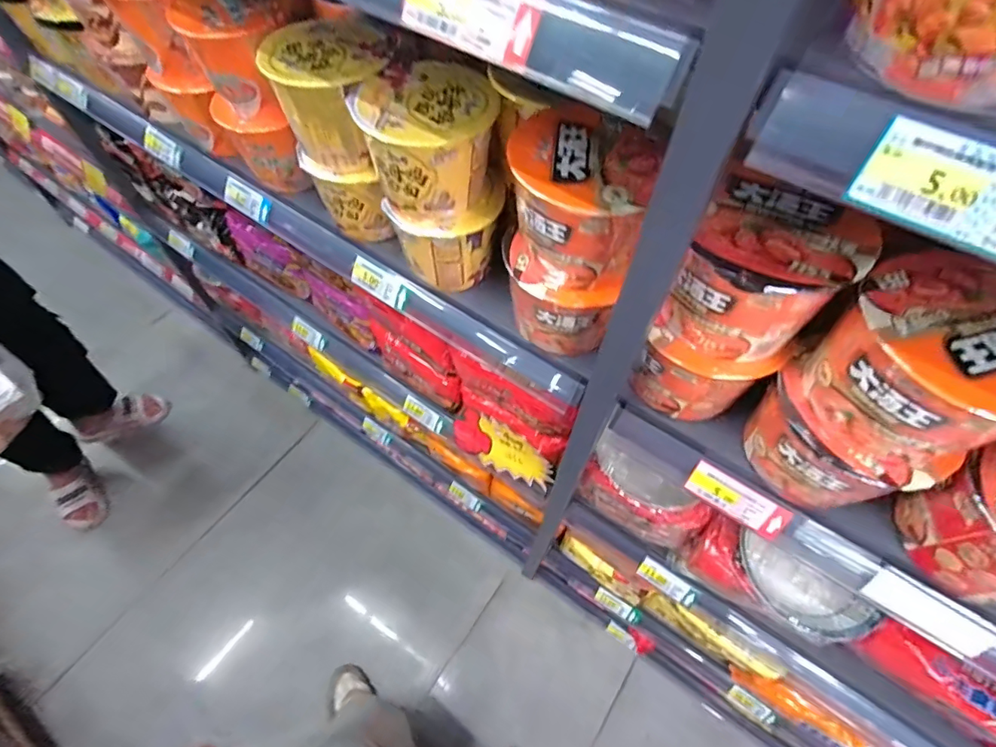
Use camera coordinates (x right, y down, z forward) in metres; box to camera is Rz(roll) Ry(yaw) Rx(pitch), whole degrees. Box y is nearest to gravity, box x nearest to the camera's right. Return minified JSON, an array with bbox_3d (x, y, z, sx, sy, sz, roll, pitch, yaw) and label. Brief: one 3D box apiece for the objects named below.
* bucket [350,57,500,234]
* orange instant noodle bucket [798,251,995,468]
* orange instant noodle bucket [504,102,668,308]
[{"bbox_3d":[-0.068,-0.225,0.500,0.125,0.104,0.117,1,58,-1],"label":"bucket"},{"bbox_3d":[0.315,-0.004,0.366,0.126,0.100,0.131,1,58,-1],"label":"orange instant noodle bucket"},{"bbox_3d":[0.068,-0.147,0.458,0.112,0.122,0.109,1,58,-1],"label":"orange instant noodle bucket"}]

